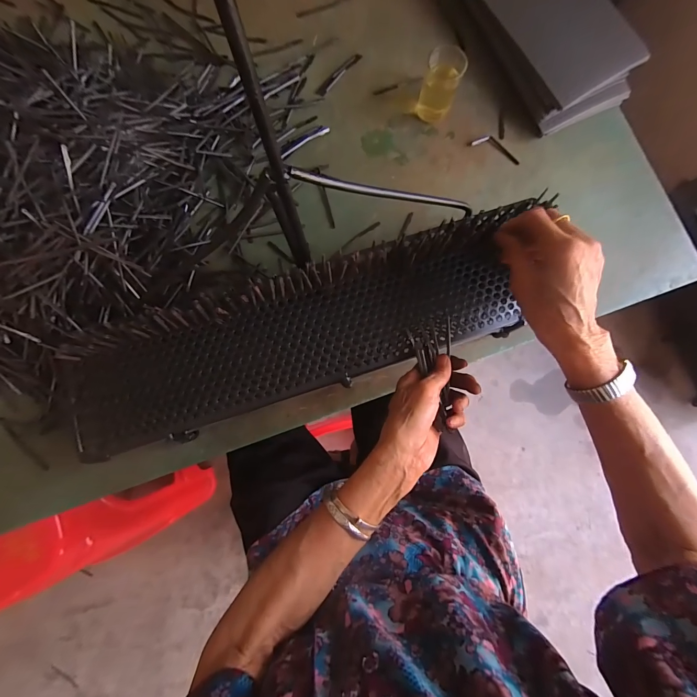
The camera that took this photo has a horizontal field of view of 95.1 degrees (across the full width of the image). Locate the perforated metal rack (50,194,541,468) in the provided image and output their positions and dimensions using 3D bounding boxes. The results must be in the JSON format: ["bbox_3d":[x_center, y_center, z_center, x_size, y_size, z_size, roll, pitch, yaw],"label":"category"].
[{"bbox_3d":[-0.066,-0.011,0.369,0.536,0.045,0.135,-20,81,-3],"label":"perforated metal rack"}]

